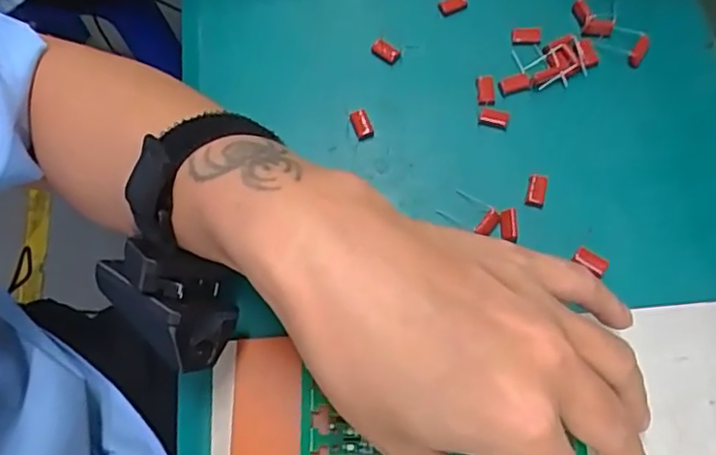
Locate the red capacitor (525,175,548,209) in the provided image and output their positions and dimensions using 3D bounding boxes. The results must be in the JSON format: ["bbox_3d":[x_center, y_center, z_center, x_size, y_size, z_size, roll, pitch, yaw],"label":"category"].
[{"bbox_3d":[0.091,-0.019,0.315,0.010,0.005,0.017,13,70,8],"label":"red capacitor"}]

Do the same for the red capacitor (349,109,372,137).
[{"bbox_3d":[0.001,-0.056,0.336,0.009,0.009,0.014,-19,69,-5],"label":"red capacitor"}]

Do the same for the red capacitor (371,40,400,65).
[{"bbox_3d":[0.016,-0.101,0.352,0.016,0.007,0.009,28,73,13],"label":"red capacitor"}]

